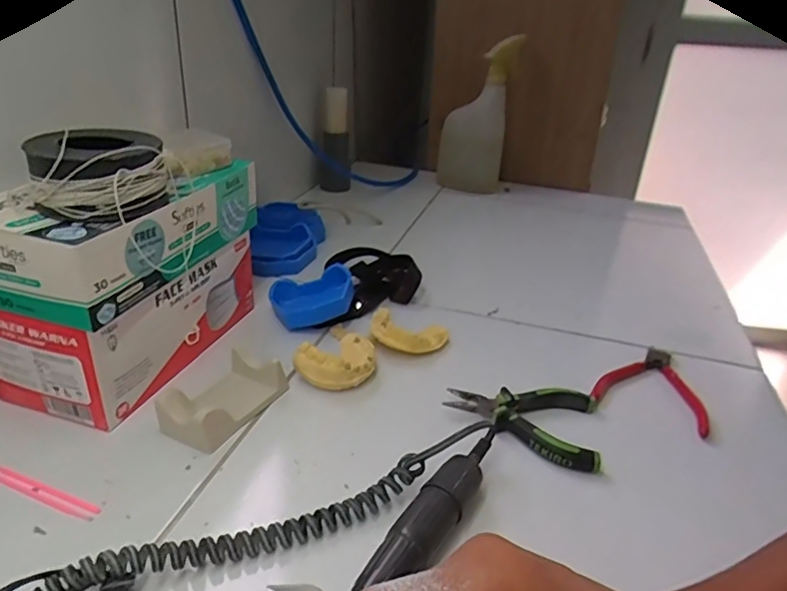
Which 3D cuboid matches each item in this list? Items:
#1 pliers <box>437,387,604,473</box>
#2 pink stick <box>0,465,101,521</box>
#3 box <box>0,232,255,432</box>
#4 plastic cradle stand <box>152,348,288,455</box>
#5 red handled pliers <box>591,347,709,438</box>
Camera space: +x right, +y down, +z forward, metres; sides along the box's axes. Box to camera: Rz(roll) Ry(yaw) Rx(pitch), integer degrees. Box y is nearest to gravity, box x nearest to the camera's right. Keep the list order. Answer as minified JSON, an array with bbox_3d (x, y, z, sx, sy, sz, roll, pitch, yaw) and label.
[{"bbox_3d":[0.096,0.092,0.423,0.109,0.017,0.073,9,28,9],"label":"pliers"},{"bbox_3d":[-0.223,0.119,0.351,0.091,0.004,0.010,13,29,17],"label":"pink stick"},{"bbox_3d":[-0.208,0.013,0.466,0.103,0.086,0.196,12,29,16],"label":"box"},{"bbox_3d":[-0.126,0.073,0.413,0.052,0.033,0.084,16,30,21],"label":"plastic cradle stand"},{"bbox_3d":[0.219,0.073,0.478,0.085,0.013,0.098,15,30,20],"label":"red handled pliers"}]

